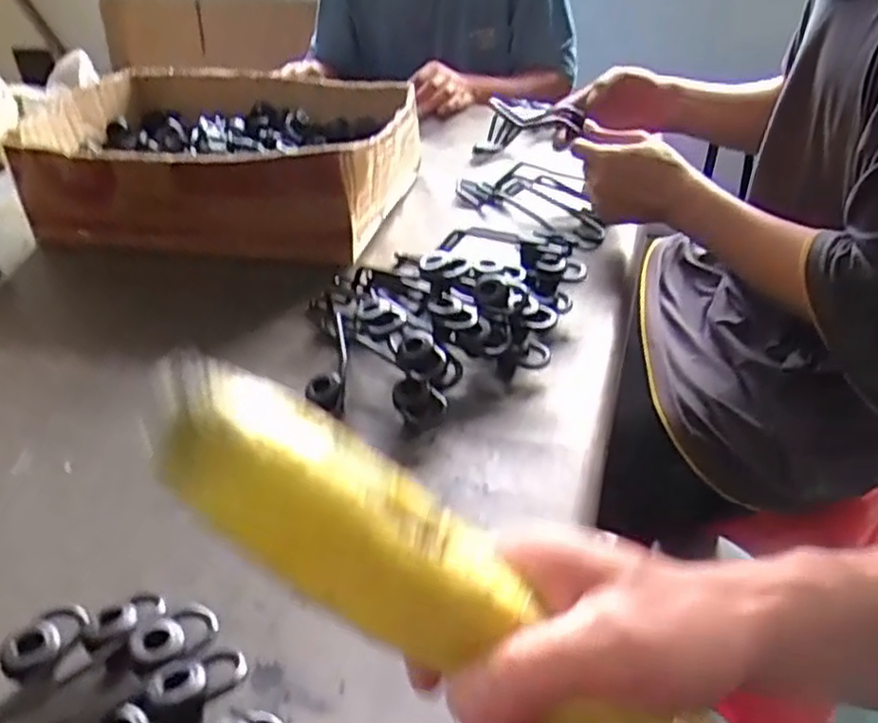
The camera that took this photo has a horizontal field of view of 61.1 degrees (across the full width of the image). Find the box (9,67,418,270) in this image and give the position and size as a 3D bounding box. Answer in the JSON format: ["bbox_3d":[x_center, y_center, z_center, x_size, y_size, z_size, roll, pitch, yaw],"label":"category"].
[{"bbox_3d":[-0.256,-0.254,0.909,0.425,0.120,0.317,5,37,12],"label":"box"}]

